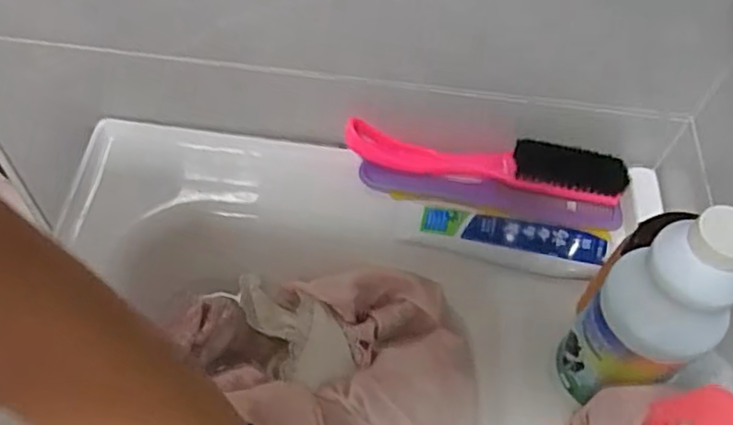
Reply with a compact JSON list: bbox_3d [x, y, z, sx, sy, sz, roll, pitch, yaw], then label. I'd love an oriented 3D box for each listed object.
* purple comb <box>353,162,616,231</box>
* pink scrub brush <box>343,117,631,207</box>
[{"bbox_3d":[0.102,-0.013,0.545,0.214,0.013,0.022,11,57,2],"label":"purple comb"},{"bbox_3d":[0.096,-0.043,0.540,0.224,0.030,0.034,9,57,1],"label":"pink scrub brush"}]

